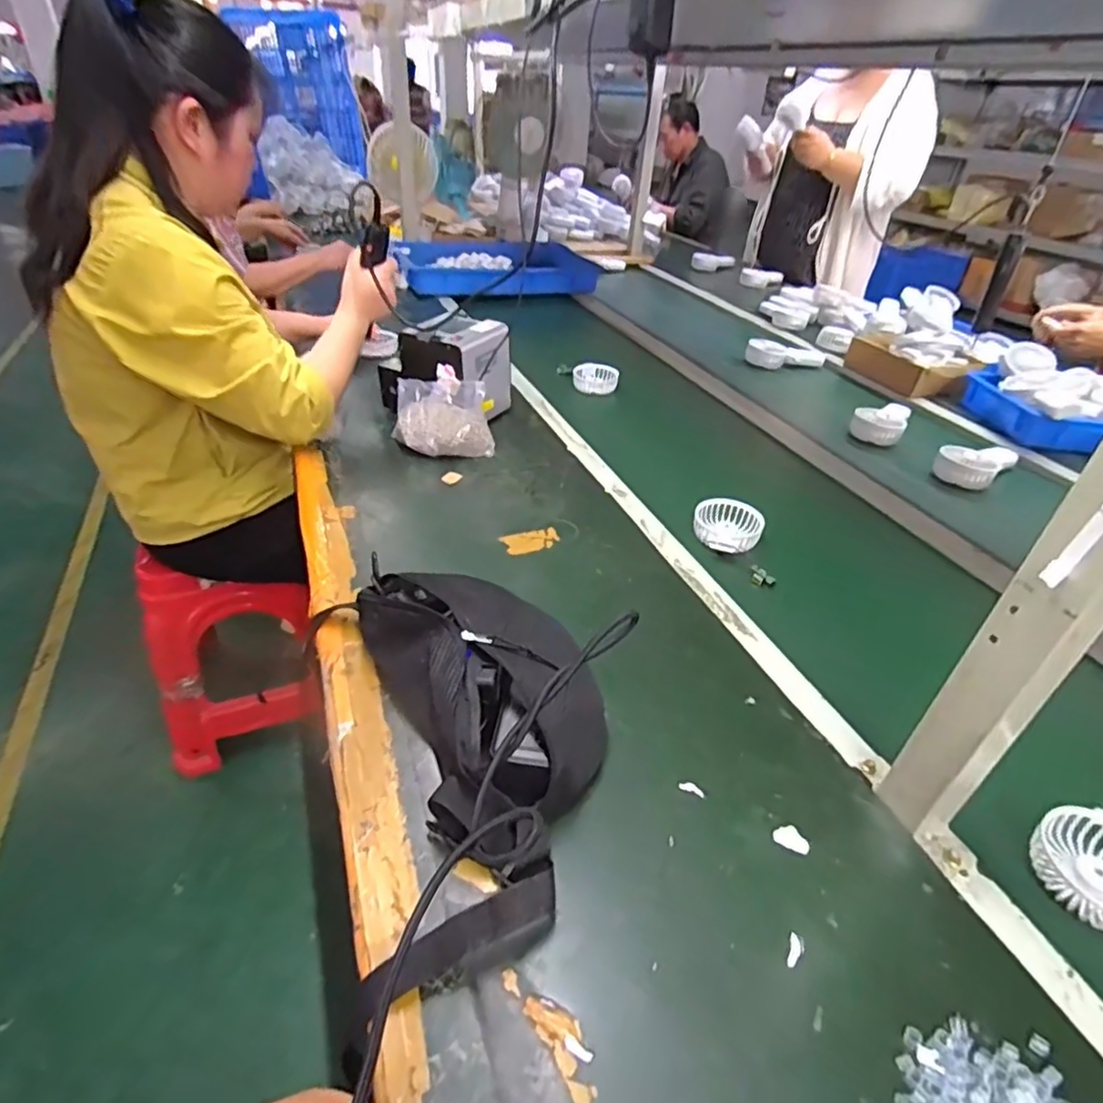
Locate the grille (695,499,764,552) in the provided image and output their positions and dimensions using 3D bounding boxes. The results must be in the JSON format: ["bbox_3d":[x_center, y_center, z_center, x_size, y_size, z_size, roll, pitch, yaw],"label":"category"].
[{"bbox_3d":[0.229,-0.033,0.809,0.085,0.028,0.094,19,39,20],"label":"grille"}]

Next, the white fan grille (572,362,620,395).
[{"bbox_3d":[0.087,-0.341,1.221,0.092,0.040,0.065,1,37,-4],"label":"white fan grille"}]

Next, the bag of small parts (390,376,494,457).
[{"bbox_3d":[-0.163,-0.200,0.929,0.142,0.098,0.073,-1,37,-7],"label":"bag of small parts"}]

